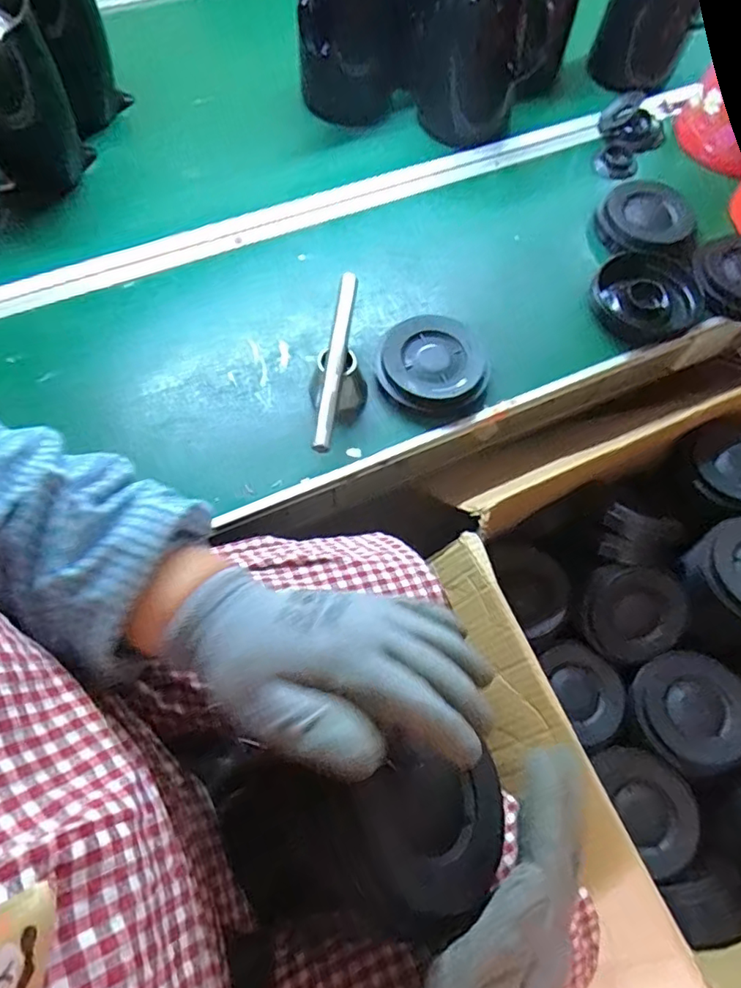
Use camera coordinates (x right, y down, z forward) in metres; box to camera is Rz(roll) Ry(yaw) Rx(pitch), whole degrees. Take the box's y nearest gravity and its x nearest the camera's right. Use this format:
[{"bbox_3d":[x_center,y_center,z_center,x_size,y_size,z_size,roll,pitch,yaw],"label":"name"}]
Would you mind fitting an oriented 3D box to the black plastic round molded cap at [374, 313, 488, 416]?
[{"bbox_3d":[0.066,-0.140,0.613,0.119,0.033,0.103,13,65,3],"label":"black plastic round molded cap"}]

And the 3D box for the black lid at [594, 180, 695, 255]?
[{"bbox_3d":[0.341,-0.345,0.705,0.107,0.020,0.124,43,70,16],"label":"black lid"}]

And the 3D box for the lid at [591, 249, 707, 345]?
[{"bbox_3d":[0.326,-0.229,0.669,0.115,0.034,0.120,-36,72,-17],"label":"lid"}]

